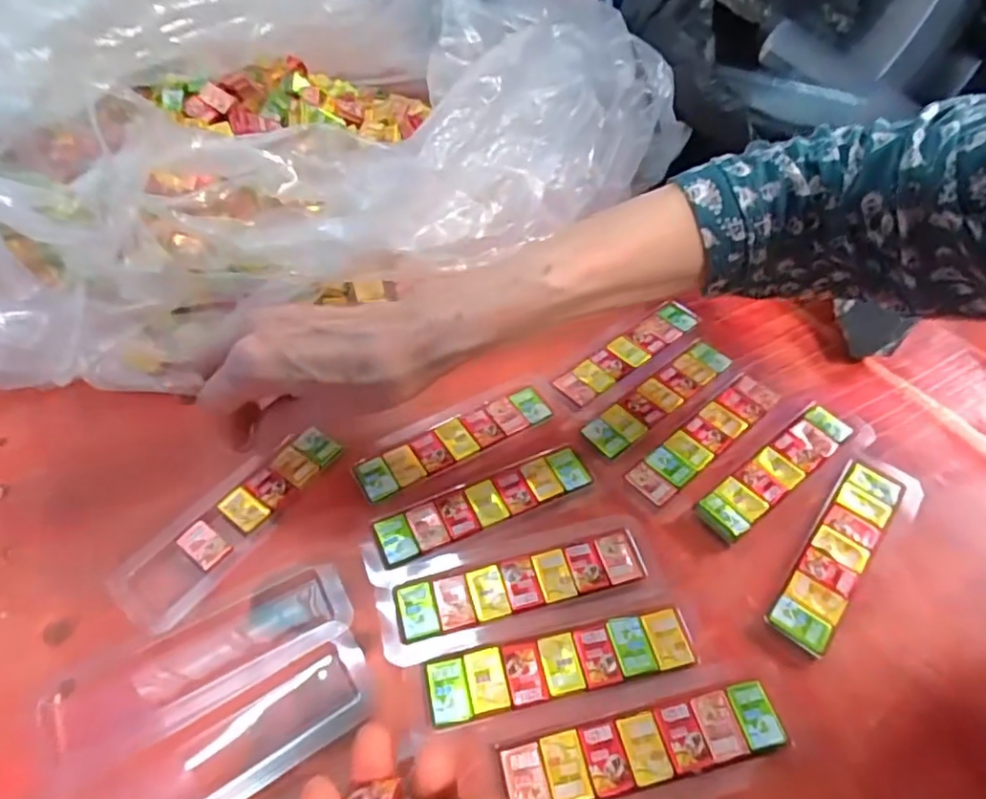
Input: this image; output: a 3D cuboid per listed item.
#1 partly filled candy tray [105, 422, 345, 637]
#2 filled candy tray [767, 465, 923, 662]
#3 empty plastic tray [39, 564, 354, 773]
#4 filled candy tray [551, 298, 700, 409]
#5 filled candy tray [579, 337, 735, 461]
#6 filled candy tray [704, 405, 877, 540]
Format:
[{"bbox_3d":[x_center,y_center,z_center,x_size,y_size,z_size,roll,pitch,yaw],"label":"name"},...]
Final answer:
[{"bbox_3d":[-0.137,0.060,0.321,0.043,0.006,0.125,33,57,22],"label":"partly filled candy tray"},{"bbox_3d":[0.183,0.077,0.317,0.037,0.007,0.129,36,58,24],"label":"filled candy tray"},{"bbox_3d":[-0.130,0.118,0.277,0.130,0.006,0.044,-21,55,-18],"label":"empty plastic tray"},{"bbox_3d":[0.090,-0.034,0.403,0.123,0.004,0.030,-33,59,-25],"label":"filled candy tray"},{"bbox_3d":[0.105,-0.004,0.382,0.125,0.005,0.030,-33,59,-25],"label":"filled candy tray"},{"bbox_3d":[0.171,0.037,0.349,0.136,0.007,0.036,-32,58,-24],"label":"filled candy tray"}]

